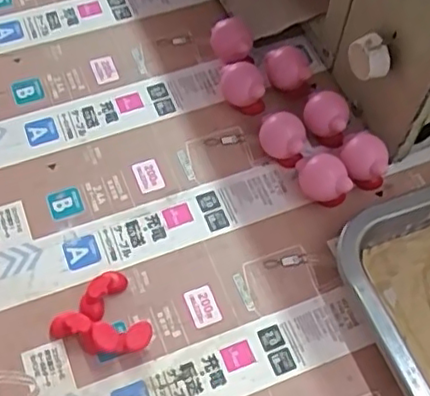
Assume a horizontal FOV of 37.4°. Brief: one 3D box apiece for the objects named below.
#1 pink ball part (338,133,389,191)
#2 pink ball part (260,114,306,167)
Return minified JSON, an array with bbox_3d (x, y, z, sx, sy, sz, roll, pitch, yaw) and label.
[{"bbox_3d":[0.094,-0.021,0.408,0.030,0.030,0.026,15,62,9],"label":"pink ball part"},{"bbox_3d":[0.043,-0.036,0.415,0.029,0.031,0.025,11,61,6],"label":"pink ball part"}]

